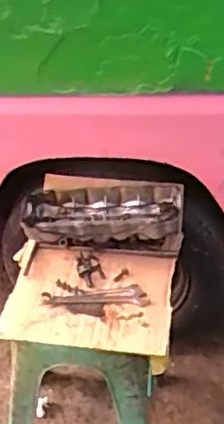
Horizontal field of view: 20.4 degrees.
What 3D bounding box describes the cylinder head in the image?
[{"bbox_3d":[-0.019,0.015,1.281,0.325,0.087,0.139,1,40,0],"label":"cylinder head"}]

